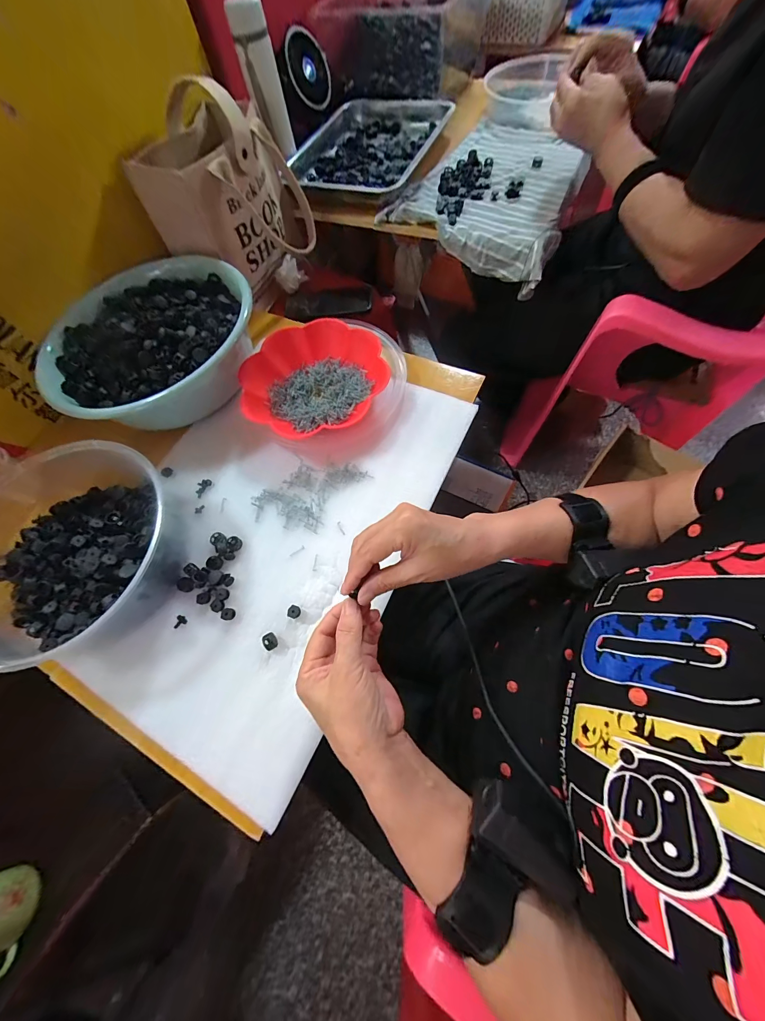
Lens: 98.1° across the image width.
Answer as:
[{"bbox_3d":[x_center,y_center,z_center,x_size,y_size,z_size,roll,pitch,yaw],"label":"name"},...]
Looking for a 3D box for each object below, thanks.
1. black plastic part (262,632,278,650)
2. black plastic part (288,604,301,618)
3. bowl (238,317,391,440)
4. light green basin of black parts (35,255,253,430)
[{"bbox_3d":[-0.127,0.148,0.376,0.013,0.017,0.018,-31,67,-9],"label":"black plastic part"},{"bbox_3d":[-0.104,0.119,0.390,0.016,0.012,0.014,11,68,10],"label":"black plastic part"},{"bbox_3d":[-0.099,-0.188,0.478,0.192,0.047,0.194,-2,66,4],"label":"bowl"},{"bbox_3d":[-0.337,-0.254,0.494,0.284,0.090,0.268,-2,66,4],"label":"light green basin of black parts"}]

